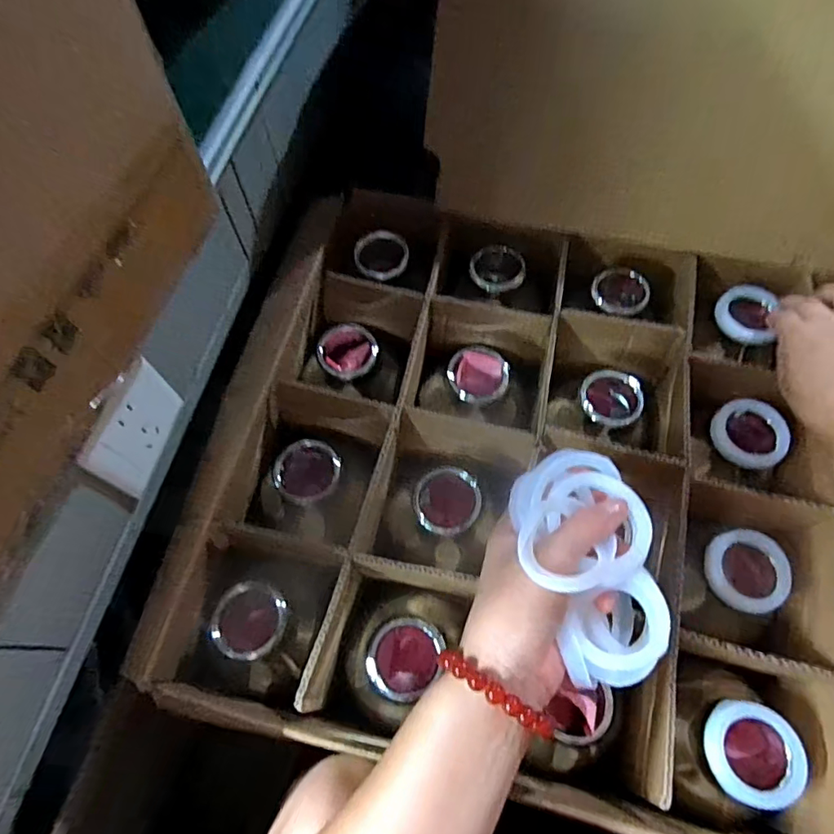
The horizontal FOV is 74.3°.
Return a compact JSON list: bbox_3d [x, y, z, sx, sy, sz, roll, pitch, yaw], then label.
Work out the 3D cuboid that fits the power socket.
[{"bbox_3d":[-0.198,0.011,0.386,0.006,0.080,0.091,13,67,5],"label":"power socket"}]

